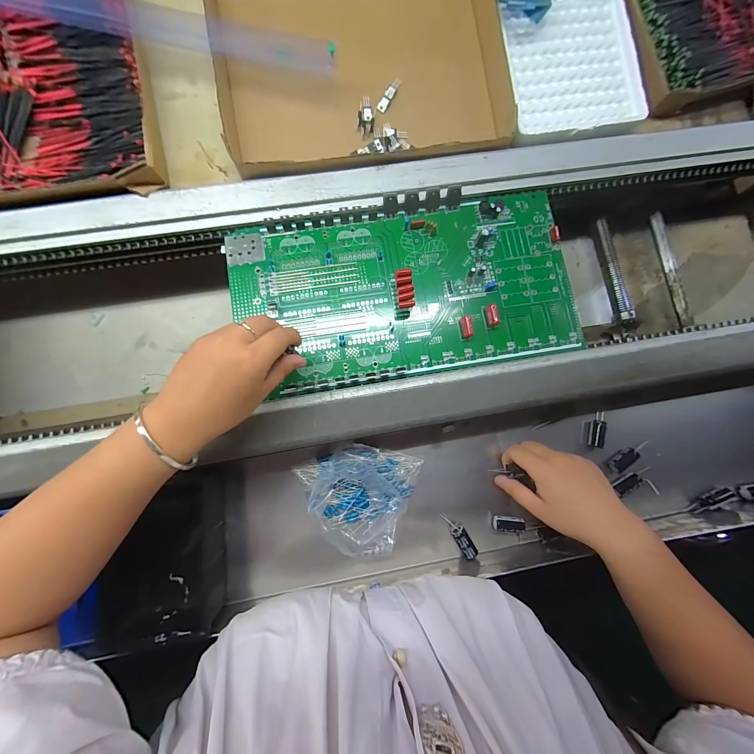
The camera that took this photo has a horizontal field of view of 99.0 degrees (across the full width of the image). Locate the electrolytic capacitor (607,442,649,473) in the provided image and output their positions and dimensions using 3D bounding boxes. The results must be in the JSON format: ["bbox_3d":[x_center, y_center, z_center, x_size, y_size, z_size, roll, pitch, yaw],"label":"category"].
[{"bbox_3d":[0.291,0.089,0.369,0.054,0.011,0.015,-35,84,-6],"label":"electrolytic capacitor"}]

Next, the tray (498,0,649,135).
[{"bbox_3d":[0.219,-0.376,0.365,0.156,0.020,0.188,-8,90,-2],"label":"tray"}]

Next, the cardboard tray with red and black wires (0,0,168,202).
[{"bbox_3d":[-0.359,-0.330,0.324,0.231,0.045,0.304,-10,82,-3],"label":"cardboard tray with red and black wires"}]

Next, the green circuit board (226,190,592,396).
[{"bbox_3d":[0.030,-0.096,0.337,0.350,0.020,0.182,-9,82,-3],"label":"green circuit board"}]

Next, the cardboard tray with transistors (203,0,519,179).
[{"bbox_3d":[-0.014,-0.343,0.346,0.316,0.044,0.232,-9,82,-3],"label":"cardboard tray with transistors"}]

